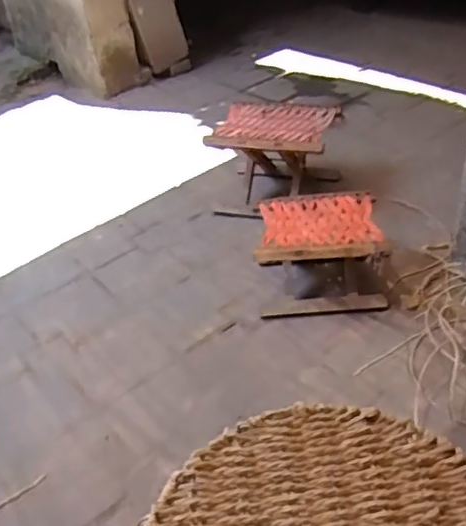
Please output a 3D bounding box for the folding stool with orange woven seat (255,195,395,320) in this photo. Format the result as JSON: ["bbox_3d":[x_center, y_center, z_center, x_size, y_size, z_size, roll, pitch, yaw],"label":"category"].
[{"bbox_3d":[0.201,-0.016,1.358,0.269,0.188,0.236,-2,37,7],"label":"folding stool with orange woven seat"}]

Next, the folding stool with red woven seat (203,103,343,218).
[{"bbox_3d":[0.123,-0.287,1.679,0.306,0.232,0.282,8,40,18],"label":"folding stool with red woven seat"}]

